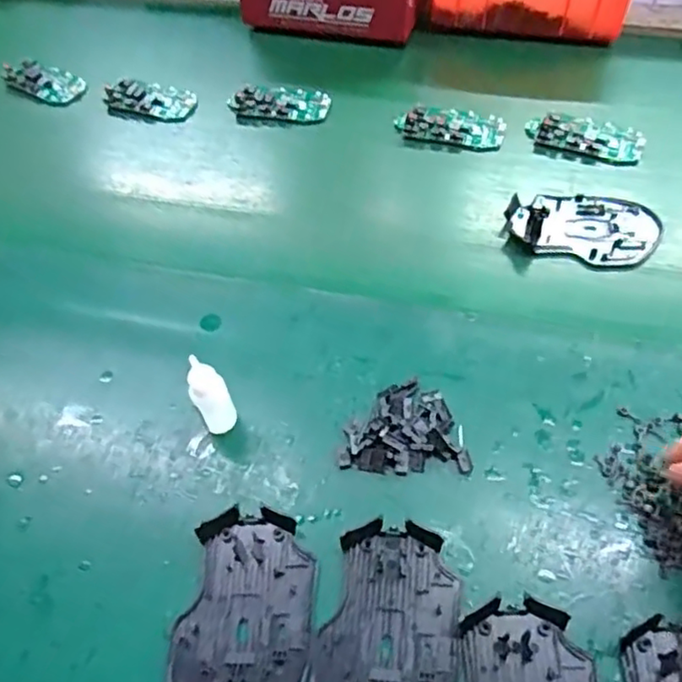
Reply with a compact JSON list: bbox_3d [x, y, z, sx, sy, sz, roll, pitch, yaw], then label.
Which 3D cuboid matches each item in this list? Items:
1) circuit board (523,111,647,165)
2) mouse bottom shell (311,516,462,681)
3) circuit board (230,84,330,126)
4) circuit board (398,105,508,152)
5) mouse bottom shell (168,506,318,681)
[{"bbox_3d":[0.215,-0.183,0.556,0.099,0.013,0.046,17,59,15],"label":"circuit board"},{"bbox_3d":[0.027,0.155,0.333,0.071,0.007,0.113,10,57,11],"label":"mouse bottom shell"},{"bbox_3d":[-0.059,-0.232,0.612,0.096,0.011,0.046,6,57,8],"label":"circuit board"},{"bbox_3d":[0.100,-0.196,0.573,0.095,0.014,0.042,7,57,9],"label":"circuit board"},{"bbox_3d":[-0.052,0.151,0.342,0.072,0.009,0.115,5,56,8],"label":"mouse bottom shell"}]

